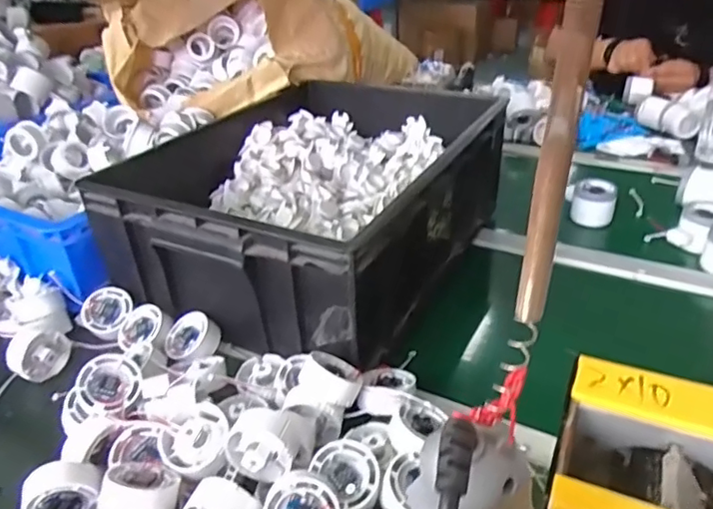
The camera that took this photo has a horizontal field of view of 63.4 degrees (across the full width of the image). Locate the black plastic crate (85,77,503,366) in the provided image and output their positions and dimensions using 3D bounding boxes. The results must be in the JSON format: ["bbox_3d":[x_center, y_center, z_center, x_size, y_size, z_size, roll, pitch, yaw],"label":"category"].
[{"bbox_3d":[-0.044,-0.084,0.753,0.360,0.148,0.472,15,36,27],"label":"black plastic crate"}]

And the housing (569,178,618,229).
[{"bbox_3d":[0.351,-0.077,0.855,0.062,0.052,0.049,13,35,24],"label":"housing"}]

